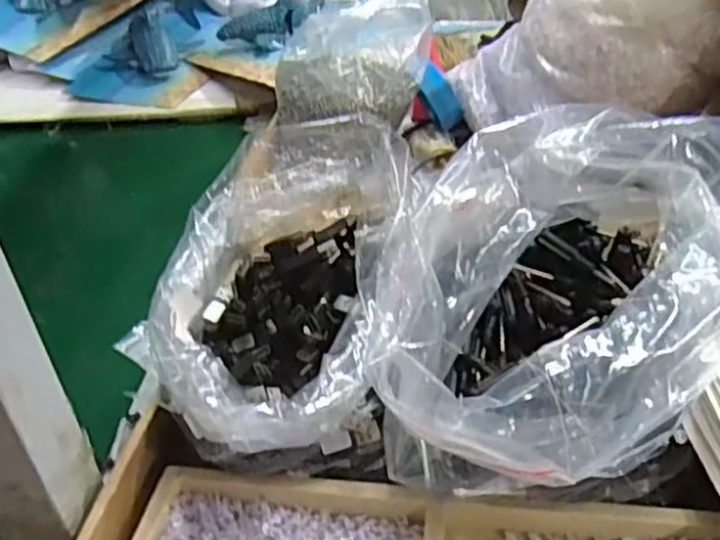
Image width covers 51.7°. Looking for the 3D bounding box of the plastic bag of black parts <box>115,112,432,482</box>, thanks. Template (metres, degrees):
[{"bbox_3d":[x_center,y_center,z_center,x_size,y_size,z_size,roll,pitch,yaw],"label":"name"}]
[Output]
[{"bbox_3d":[-0.040,0.022,0.455,0.135,0.141,0.199,-2,36,6],"label":"plastic bag of black parts"}]

